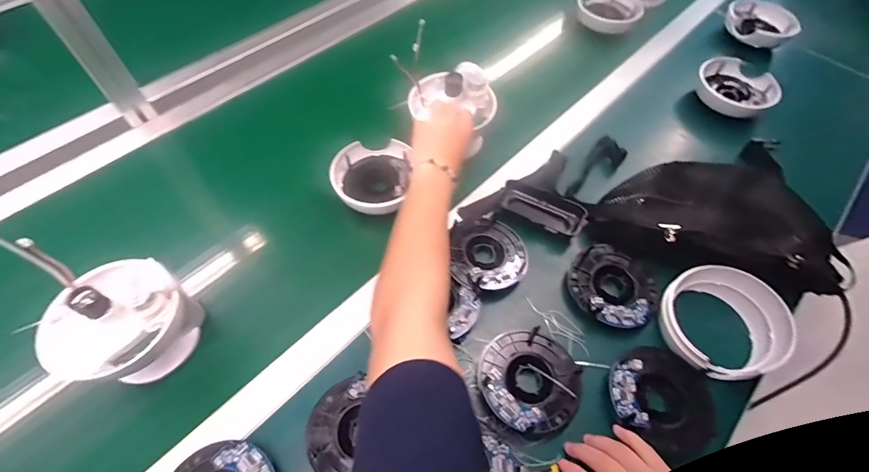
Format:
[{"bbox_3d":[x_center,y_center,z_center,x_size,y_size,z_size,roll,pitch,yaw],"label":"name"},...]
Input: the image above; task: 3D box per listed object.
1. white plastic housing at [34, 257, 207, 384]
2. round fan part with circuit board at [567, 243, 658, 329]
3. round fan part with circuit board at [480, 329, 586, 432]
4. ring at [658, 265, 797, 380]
[{"bbox_3d":[-0.313,0.088,0.412,0.116,0.106,0.110,1,59,-2],"label":"white plastic housing"},{"bbox_3d":[0.210,0.059,0.493,0.094,0.026,0.100,1,59,-2],"label":"round fan part with circuit board"},{"bbox_3d":[0.098,0.148,0.431,0.099,0.025,0.100,1,59,-2],"label":"round fan part with circuit board"},{"bbox_3d":[0.314,0.088,0.448,0.115,0.038,0.122,1,59,-2],"label":"ring"}]

